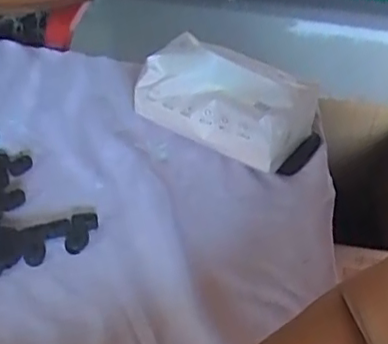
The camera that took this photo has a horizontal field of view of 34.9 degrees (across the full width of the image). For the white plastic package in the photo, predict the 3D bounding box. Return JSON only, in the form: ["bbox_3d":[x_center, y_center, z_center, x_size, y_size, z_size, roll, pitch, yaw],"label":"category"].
[{"bbox_3d":[0.032,-0.070,0.613,0.168,0.080,0.092,24,42,20],"label":"white plastic package"}]

